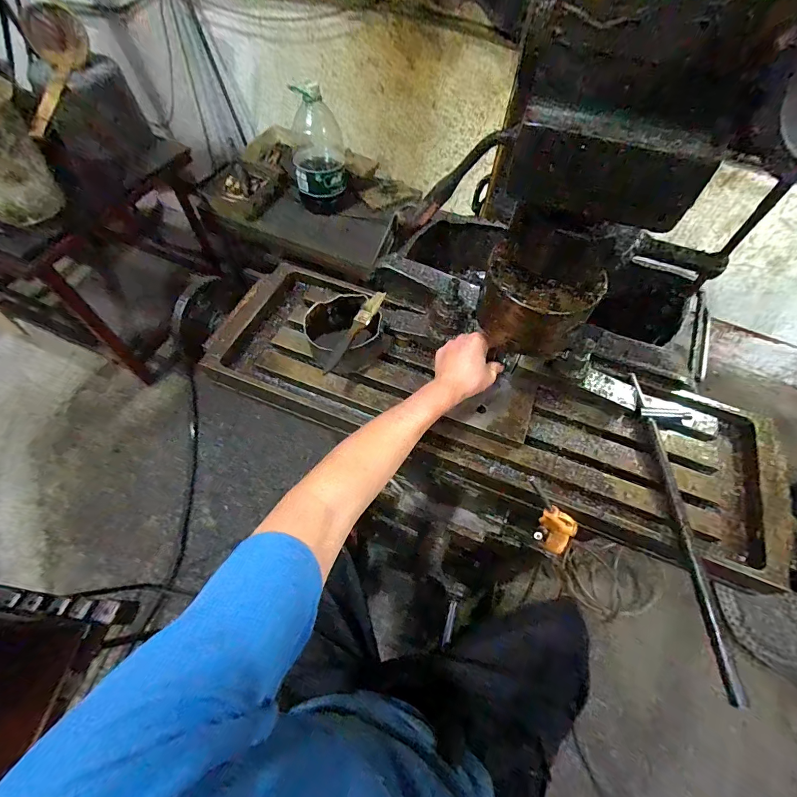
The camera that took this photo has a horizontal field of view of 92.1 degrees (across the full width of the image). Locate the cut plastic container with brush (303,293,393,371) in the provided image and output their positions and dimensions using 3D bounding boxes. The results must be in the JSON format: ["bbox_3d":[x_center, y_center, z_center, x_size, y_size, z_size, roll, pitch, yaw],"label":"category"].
[{"bbox_3d":[-0.076,-0.096,0.558,0.102,0.056,0.103,1,60,-2],"label":"cut plastic container with brush"}]

